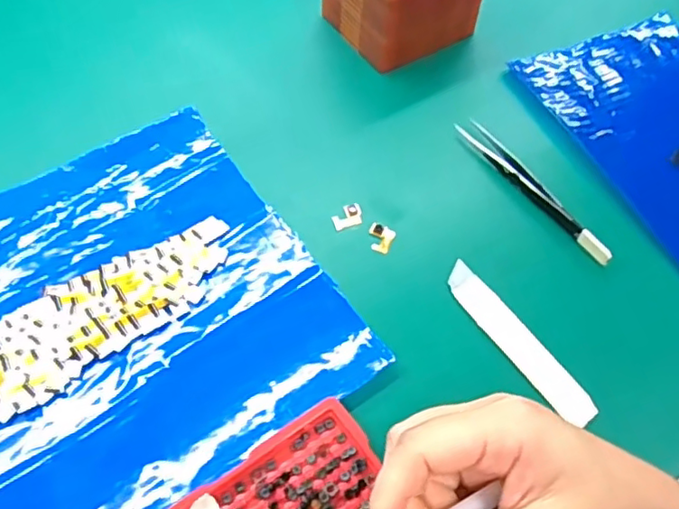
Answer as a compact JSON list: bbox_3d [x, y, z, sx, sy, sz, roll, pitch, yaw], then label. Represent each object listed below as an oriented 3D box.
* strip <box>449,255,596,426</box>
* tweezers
[{"bbox_3d":[0.093,0.045,0.315,0.020,0.004,0.101,-33,65,-14],"label":"strip"},{"bbox_3d":[0.116,-0.041,0.366,0.015,0.010,0.126,-26,60,-16],"label":"tweezers"}]

